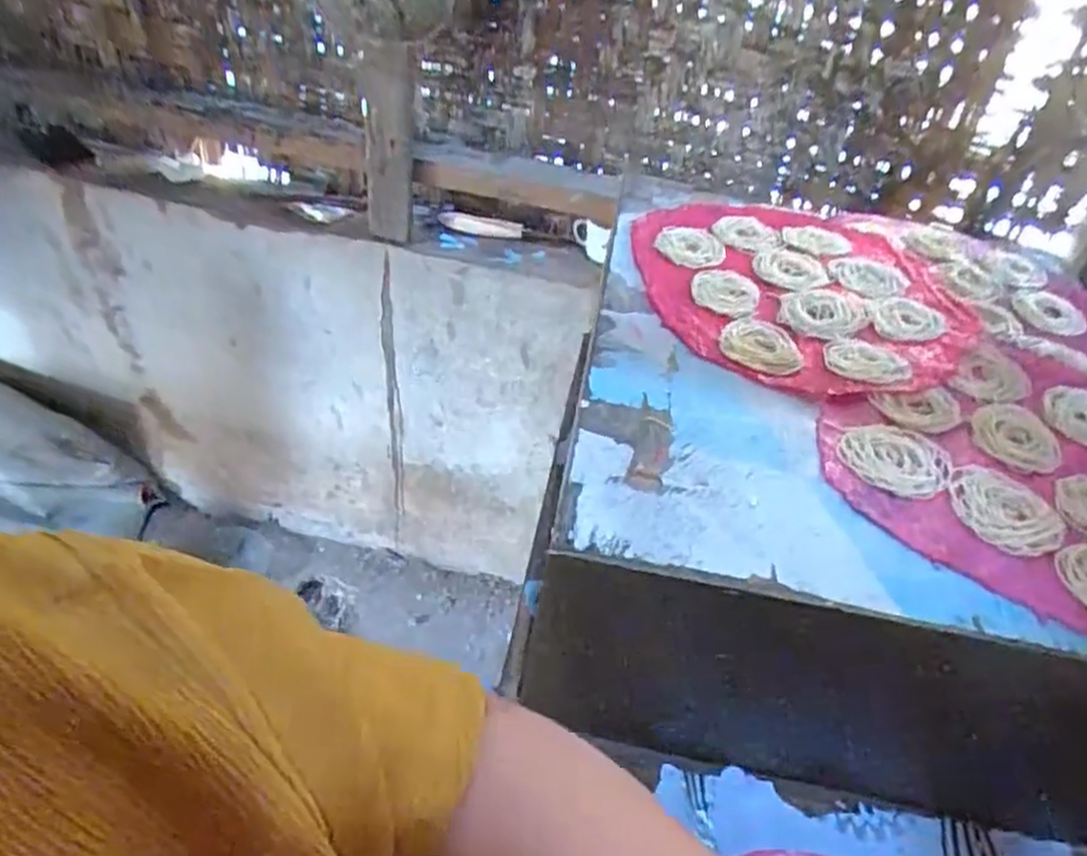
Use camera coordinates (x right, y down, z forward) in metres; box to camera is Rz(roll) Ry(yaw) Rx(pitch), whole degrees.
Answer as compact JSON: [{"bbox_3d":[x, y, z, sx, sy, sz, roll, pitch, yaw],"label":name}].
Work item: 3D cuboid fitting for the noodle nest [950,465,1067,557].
[{"bbox_3d":[0.336,0.059,0.527,0.077,0.006,0.079,24,46,16],"label":"noodle nest"}]

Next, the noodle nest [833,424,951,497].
[{"bbox_3d":[0.267,0.022,0.554,0.080,0.005,0.070,20,45,13],"label":"noodle nest"}]

